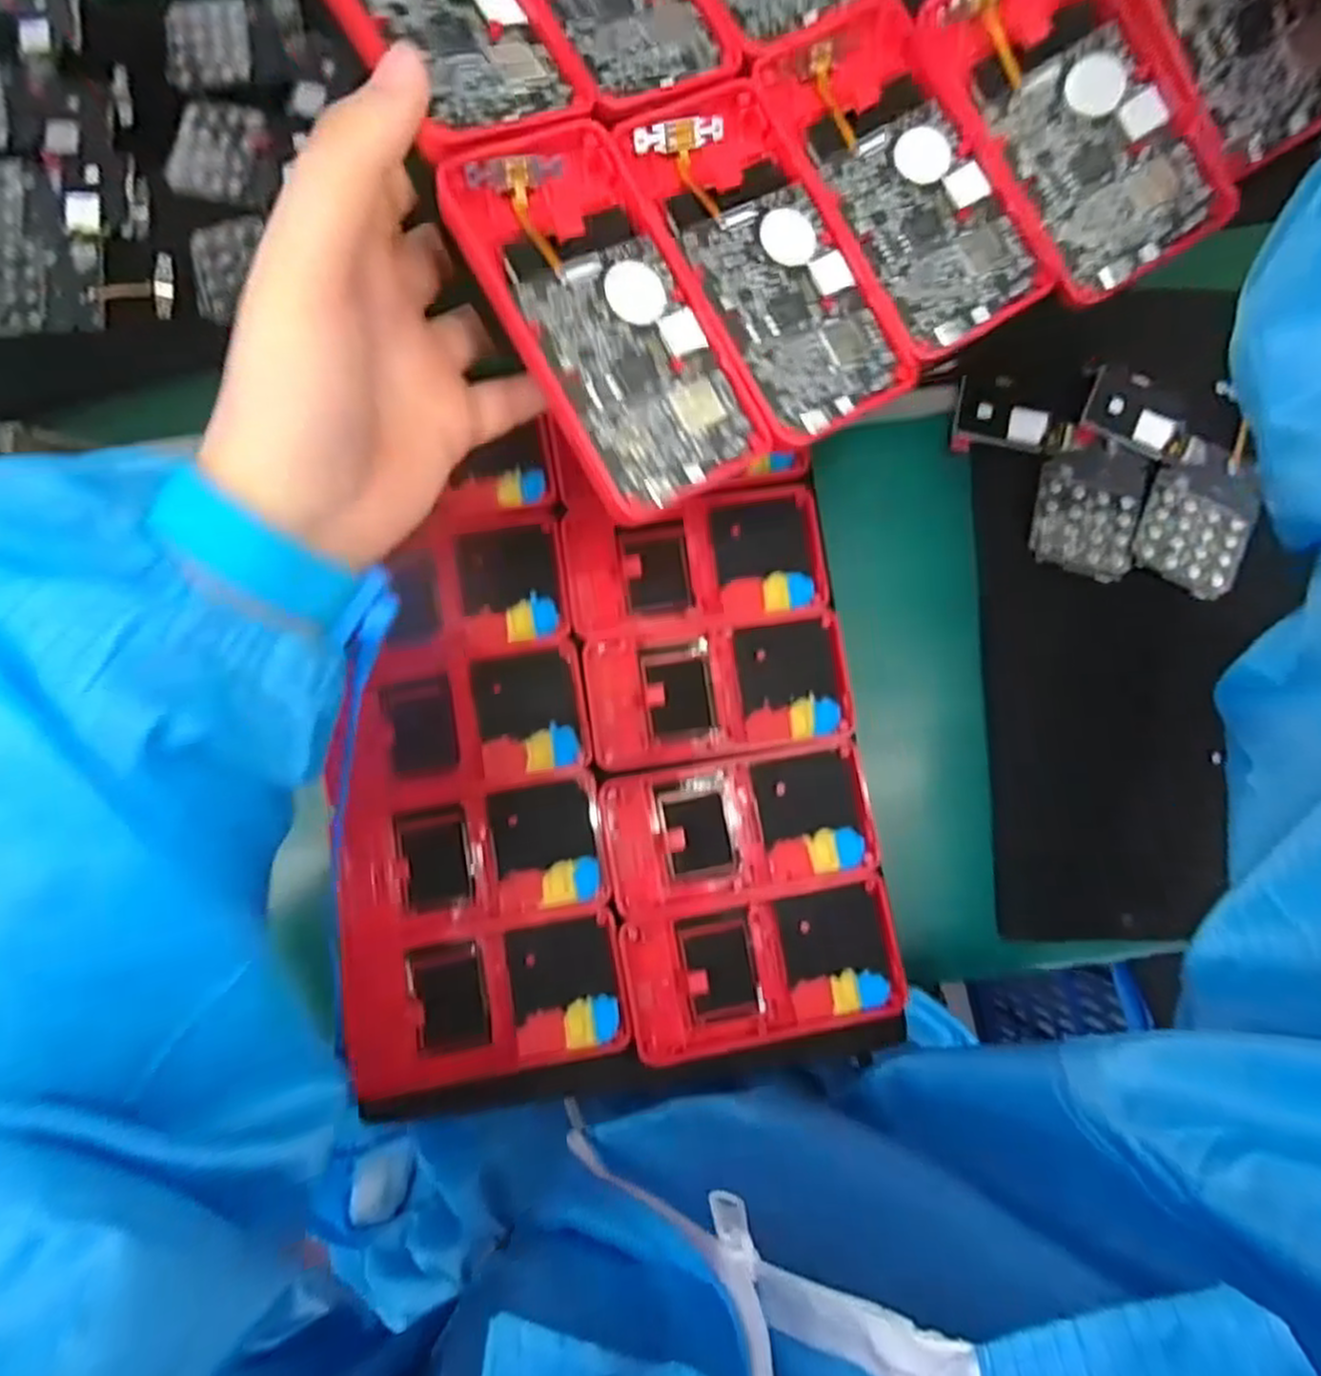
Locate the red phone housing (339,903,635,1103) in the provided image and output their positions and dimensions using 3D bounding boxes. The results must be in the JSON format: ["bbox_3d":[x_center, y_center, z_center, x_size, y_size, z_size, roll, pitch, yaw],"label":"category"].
[{"bbox_3d":[-0.076,0.137,0.337,0.120,0.014,0.062,-7,88,-2],"label":"red phone housing"}]

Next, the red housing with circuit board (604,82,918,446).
[{"bbox_3d":[0.036,-0.147,0.263,0.058,0.016,0.123,-30,89,-2],"label":"red housing with circuit board"}]

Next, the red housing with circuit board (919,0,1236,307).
[{"bbox_3d":[0.145,-0.203,0.269,0.060,0.015,0.124,-31,89,-2],"label":"red housing with circuit board"}]

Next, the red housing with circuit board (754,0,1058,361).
[{"bbox_3d":[0.087,-0.182,0.273,0.061,0.006,0.123,-29,89,-2],"label":"red housing with circuit board"}]

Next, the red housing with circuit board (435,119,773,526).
[{"bbox_3d":[-0.018,-0.118,0.247,0.061,0.009,0.123,-30,94,-18],"label":"red housing with circuit board"}]

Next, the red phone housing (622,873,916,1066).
[{"bbox_3d":[0.047,0.125,0.340,0.122,0.015,0.060,-9,88,-2],"label":"red phone housing"}]

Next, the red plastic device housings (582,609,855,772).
[{"bbox_3d":[0.028,0.000,0.358,0.121,0.011,0.061,-7,88,-2],"label":"red plastic device housings"}]

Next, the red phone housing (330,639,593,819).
[{"bbox_3d":[-0.092,0.018,0.353,0.115,0.011,0.062,-11,88,-2],"label":"red phone housing"}]

